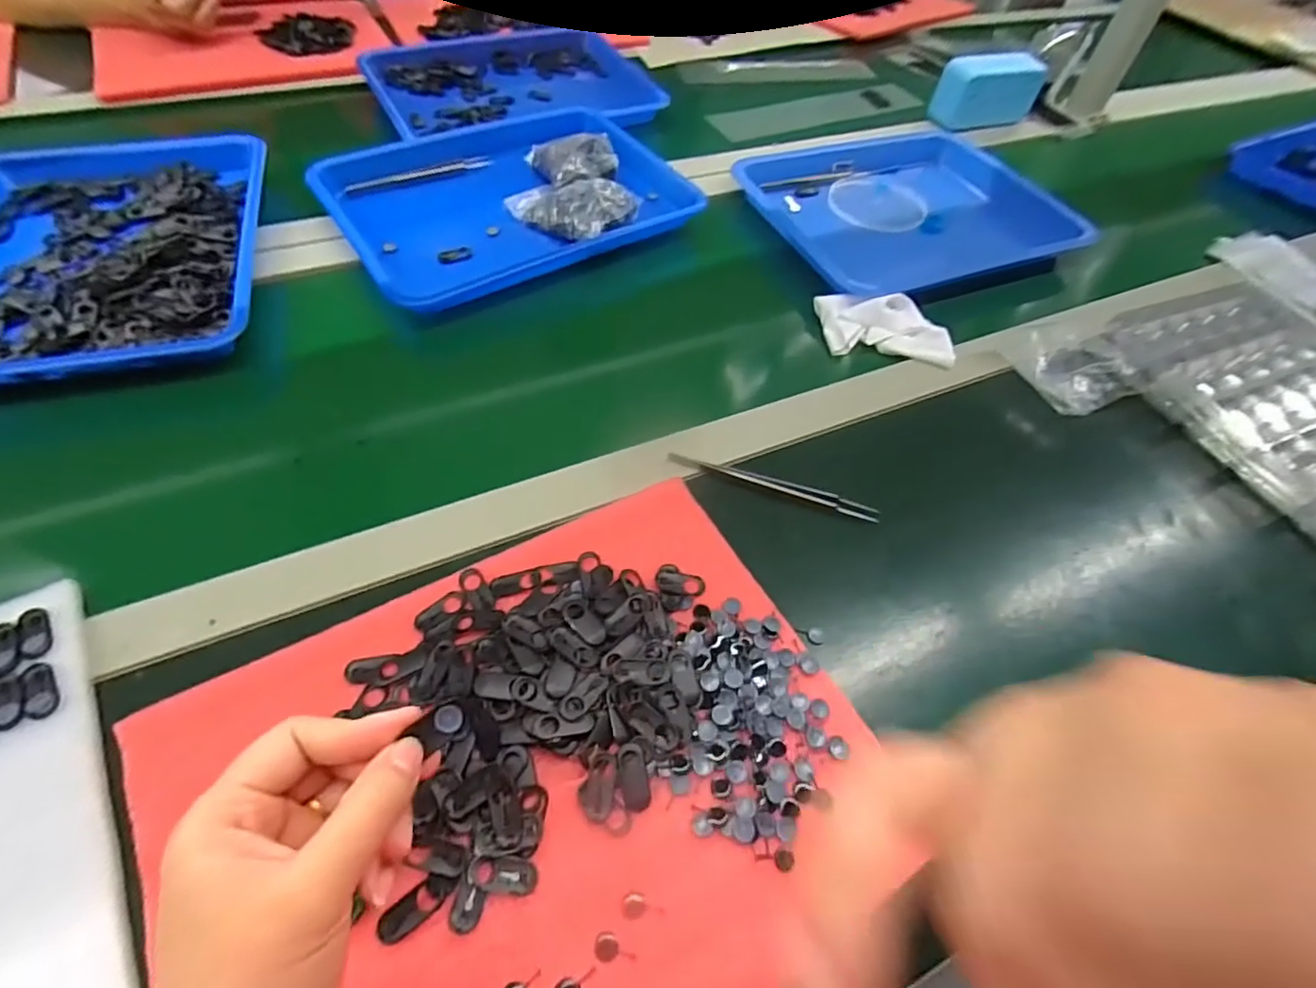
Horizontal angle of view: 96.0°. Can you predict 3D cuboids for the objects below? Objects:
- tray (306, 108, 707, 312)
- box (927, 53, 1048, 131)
[{"bbox_3d":[-0.150,-0.319,0.616,0.350,0.033,0.276,-28,61,-23],"label":"tray"},{"bbox_3d":[0.449,-0.551,0.811,0.142,0.076,0.060,-20,58,-19],"label":"box"}]

